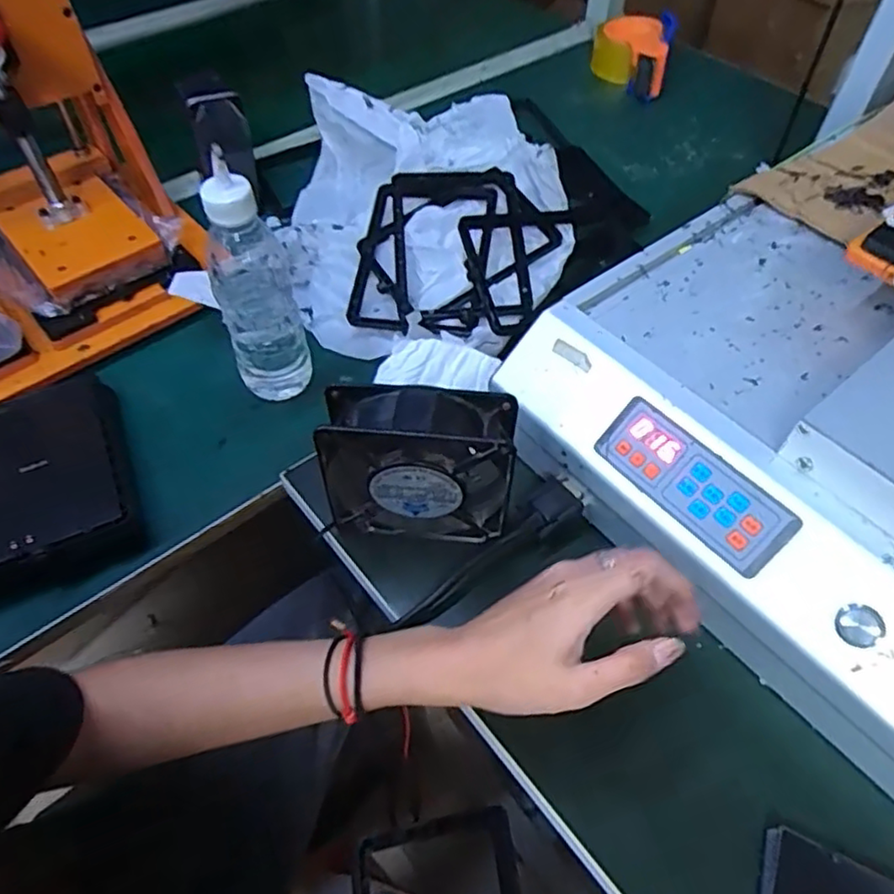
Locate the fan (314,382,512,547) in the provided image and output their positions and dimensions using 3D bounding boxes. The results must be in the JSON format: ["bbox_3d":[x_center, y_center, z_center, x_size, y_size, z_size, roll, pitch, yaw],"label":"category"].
[{"bbox_3d":[-0.017,0.013,0.431,0.122,0.116,0.045,5,53,3],"label":"fan"}]

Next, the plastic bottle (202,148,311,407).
[{"bbox_3d":[-0.148,-0.120,0.501,0.057,0.186,0.064,-22,57,-16],"label":"plastic bottle"}]

